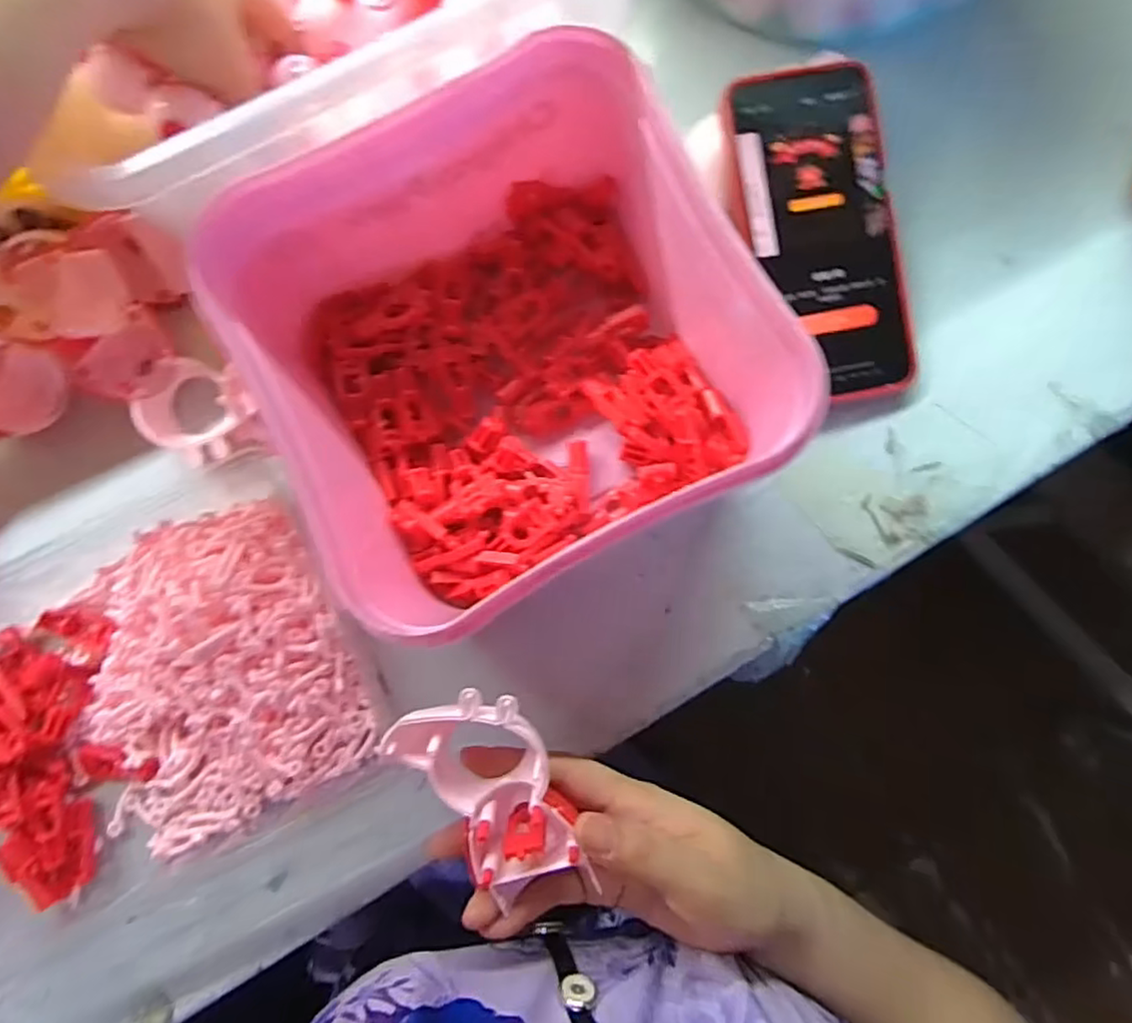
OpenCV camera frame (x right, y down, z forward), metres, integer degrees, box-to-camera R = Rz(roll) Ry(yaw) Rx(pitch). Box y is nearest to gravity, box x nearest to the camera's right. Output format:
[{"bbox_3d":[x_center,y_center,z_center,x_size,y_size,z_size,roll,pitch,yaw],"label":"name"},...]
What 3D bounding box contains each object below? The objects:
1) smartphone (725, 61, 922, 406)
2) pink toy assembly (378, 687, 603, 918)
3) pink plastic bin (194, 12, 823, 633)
[{"bbox_3d":[0.127,-0.137,0.328,0.076,0.006,0.161,-10,94,-2],"label":"smartphone"},{"bbox_3d":[-0.028,0.112,0.264,0.050,0.026,0.096,-27,110,-2],"label":"pink toy assembly"},{"bbox_3d":[-0.025,-0.065,0.296,0.191,0.106,0.191,-28,83,-2],"label":"pink plastic bin"}]

